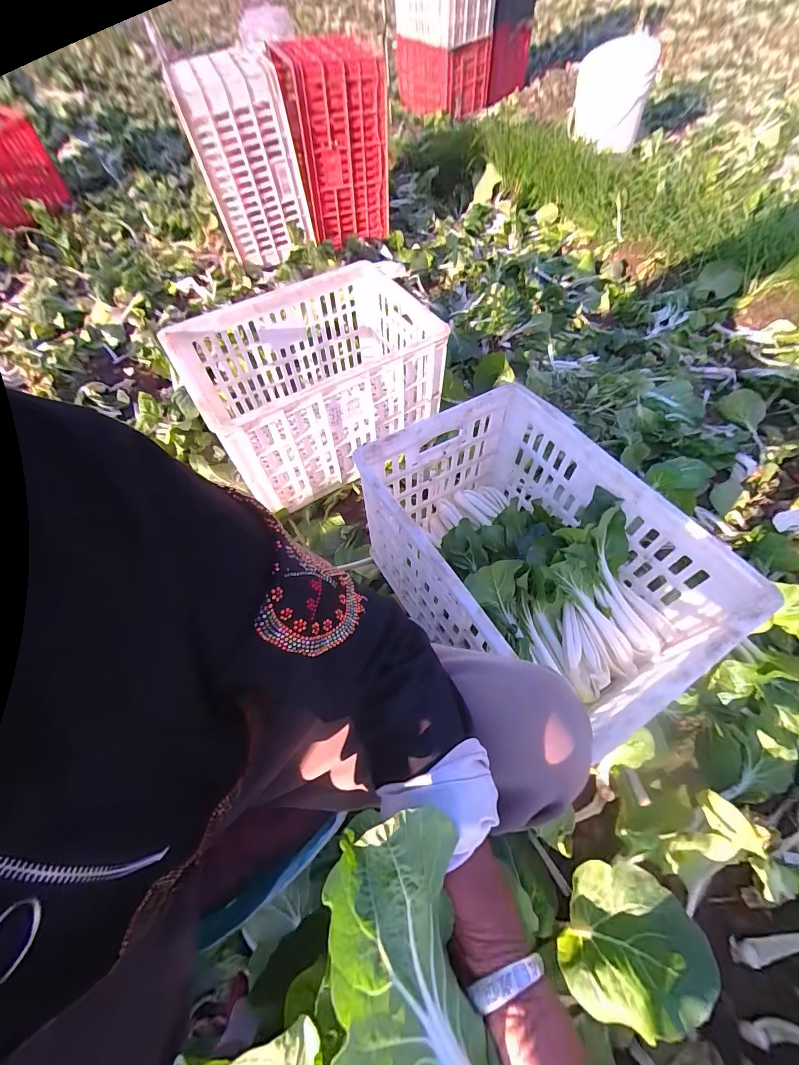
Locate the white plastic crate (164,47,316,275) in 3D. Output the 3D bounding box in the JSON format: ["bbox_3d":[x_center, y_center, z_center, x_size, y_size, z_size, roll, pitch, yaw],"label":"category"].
[{"bbox_3d":[-0.492,-1.198,1.267,0.307,0.461,0.261,-18,62,-7],"label":"white plastic crate"}]

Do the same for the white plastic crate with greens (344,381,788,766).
[{"bbox_3d":[0.206,0.033,0.634,0.323,0.251,0.496,-29,64,-13],"label":"white plastic crate with greens"}]

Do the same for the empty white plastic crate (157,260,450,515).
[{"bbox_3d":[-0.178,-0.352,0.886,0.514,0.257,0.371,-27,63,-12],"label":"empty white plastic crate"}]

